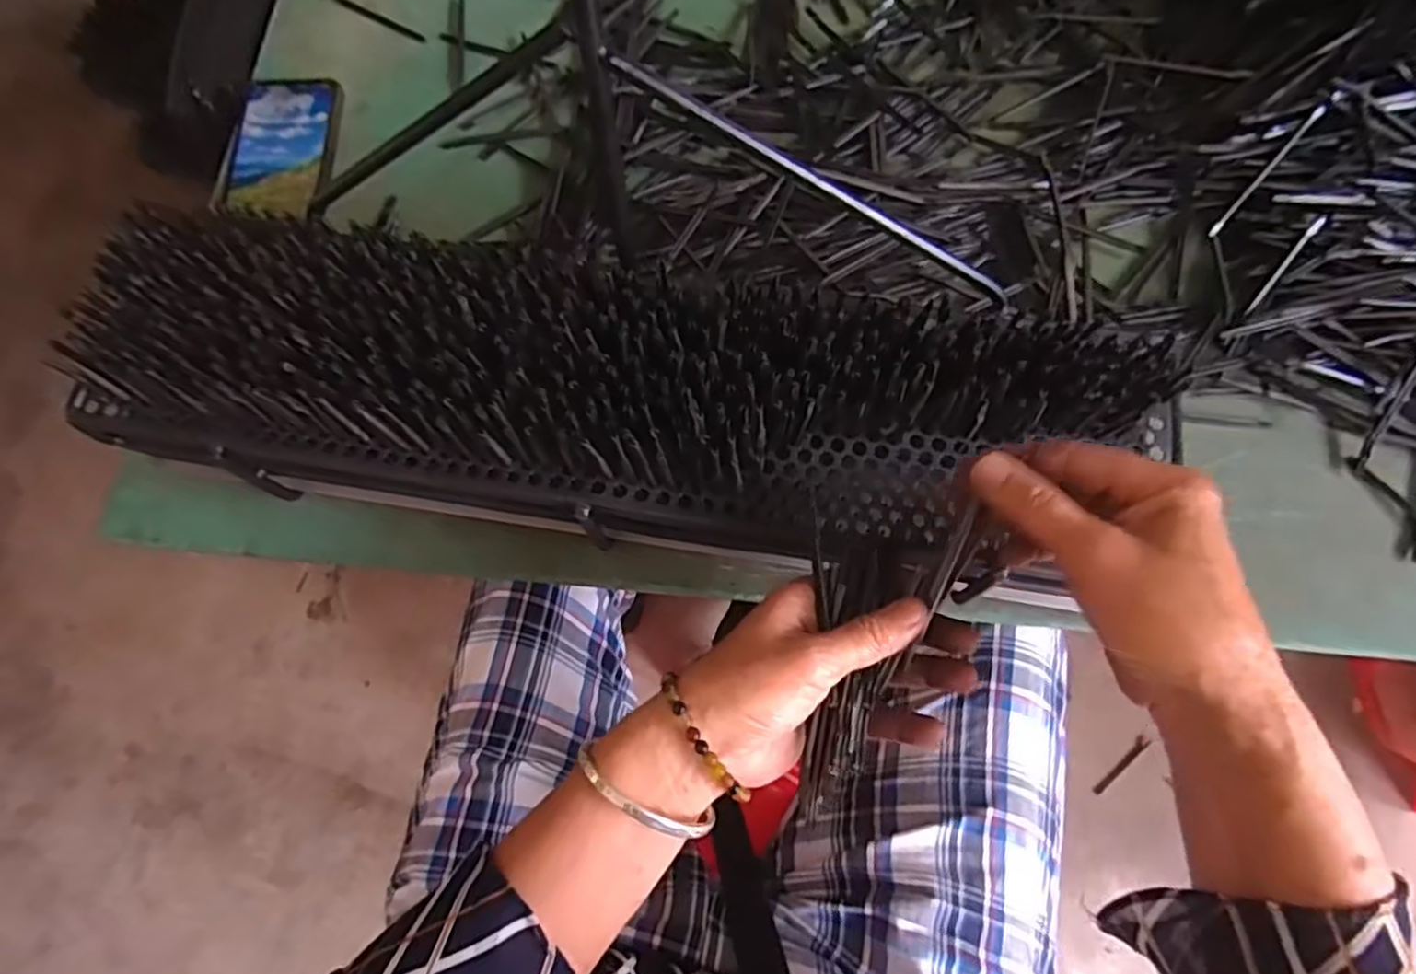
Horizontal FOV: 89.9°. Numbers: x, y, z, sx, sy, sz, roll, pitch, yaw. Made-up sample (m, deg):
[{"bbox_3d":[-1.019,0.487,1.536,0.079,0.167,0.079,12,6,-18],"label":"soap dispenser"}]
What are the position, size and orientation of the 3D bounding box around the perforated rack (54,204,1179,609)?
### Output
[{"bbox_3d":[-0.061,-0.043,0.382,0.550,0.075,0.152,7,75,4],"label":"perforated rack"}]

